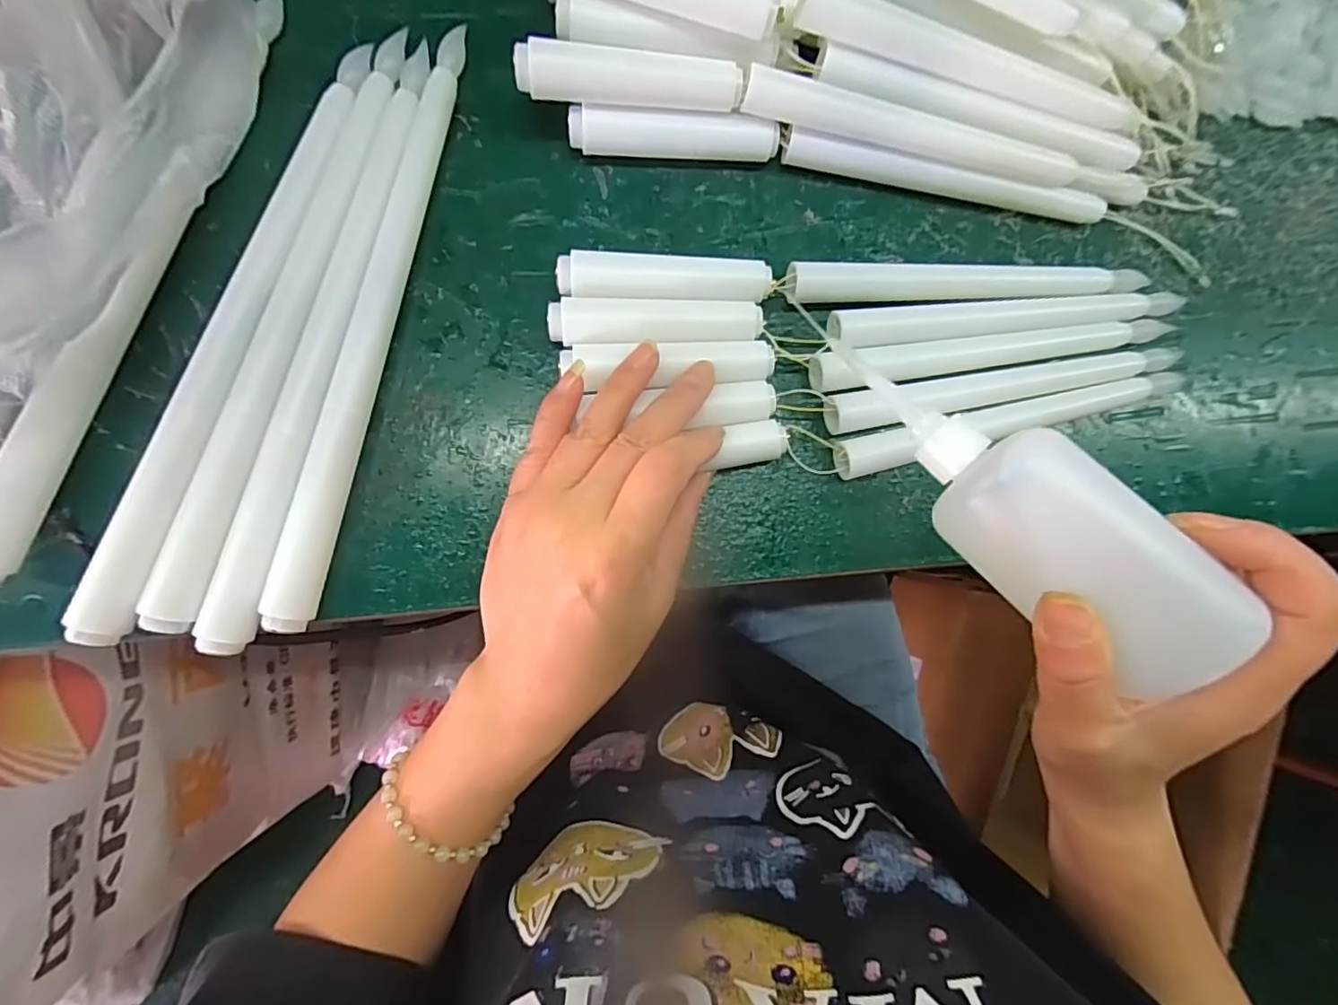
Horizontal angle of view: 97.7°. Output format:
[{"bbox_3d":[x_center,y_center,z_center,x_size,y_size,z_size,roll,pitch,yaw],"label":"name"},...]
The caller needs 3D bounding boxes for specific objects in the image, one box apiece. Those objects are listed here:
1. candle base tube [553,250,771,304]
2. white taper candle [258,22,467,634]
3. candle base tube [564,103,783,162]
[{"bbox_3d":[-0.002,-0.093,0.247,0.087,0.019,0.017,0,89,-5],"label":"candle base tube"},{"bbox_3d":[-0.121,-0.072,0.236,0.016,0.019,0.245,14,88,-4],"label":"white taper candle"},{"bbox_3d":[0.003,-0.154,0.248,0.086,0.019,0.015,-2,89,-5],"label":"candle base tube"}]

